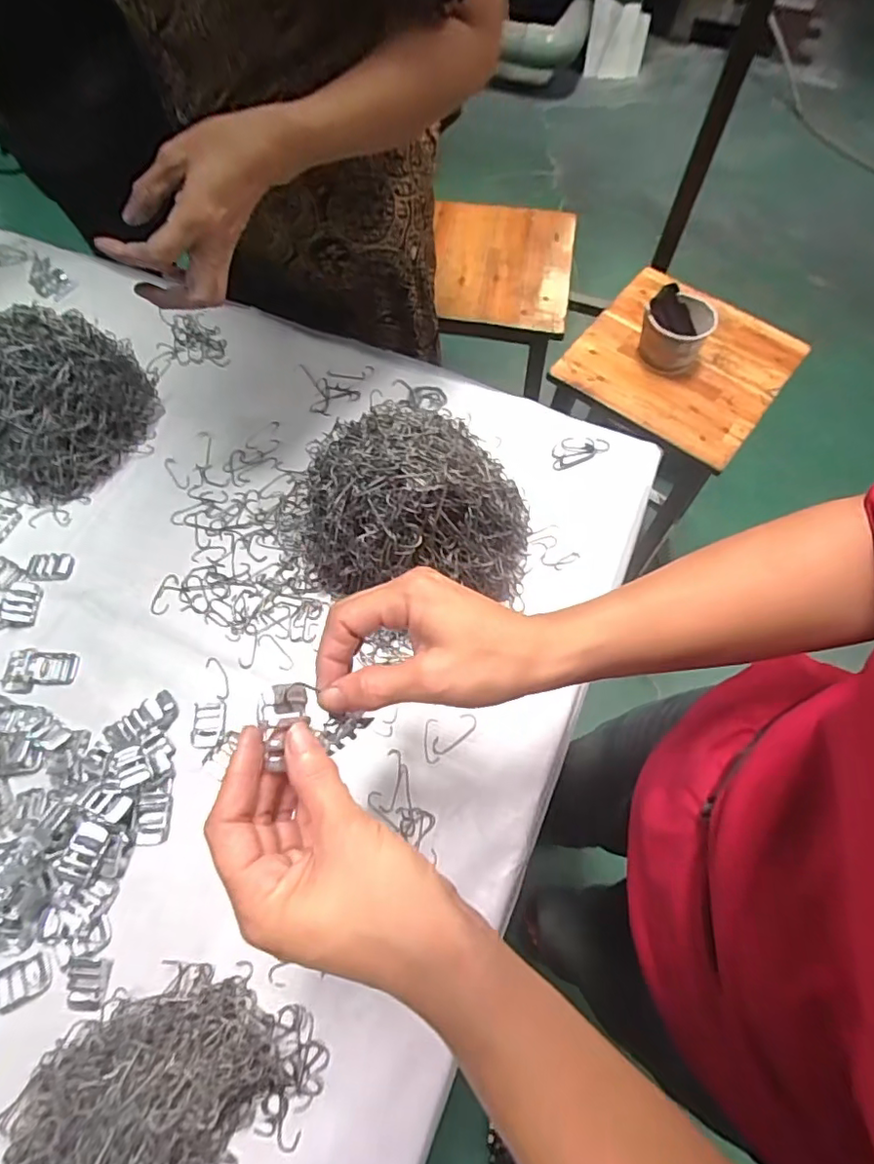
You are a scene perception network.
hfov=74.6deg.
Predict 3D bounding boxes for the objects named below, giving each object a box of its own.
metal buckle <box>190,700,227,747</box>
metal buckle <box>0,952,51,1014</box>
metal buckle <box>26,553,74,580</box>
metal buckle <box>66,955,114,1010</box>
[{"bbox_3d":[-0.193,0.120,0.484,0.026,0.005,0.038,-5,66,-1],"label":"metal buckle"},{"bbox_3d":[-0.296,0.284,0.408,0.036,0.004,0.027,-24,68,-9],"label":"metal buckle"},{"bbox_3d":[-0.369,-0.015,0.546,0.041,0.004,0.027,-2,66,0],"label":"metal buckle"},{"bbox_3d":[-0.246,0.282,0.402,0.027,0.010,0.032,2,66,2],"label":"metal buckle"}]

